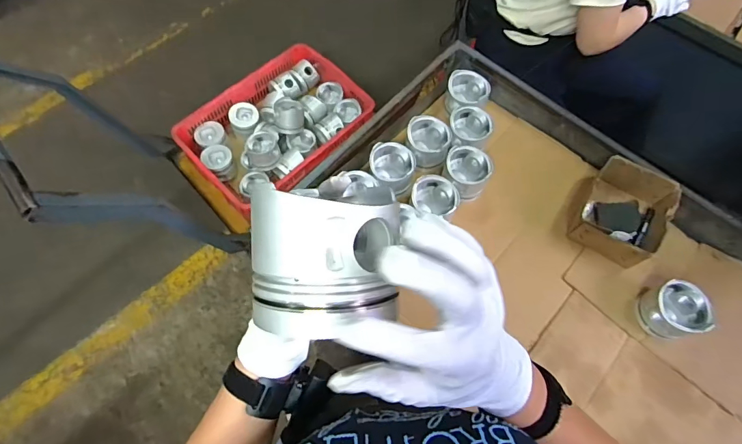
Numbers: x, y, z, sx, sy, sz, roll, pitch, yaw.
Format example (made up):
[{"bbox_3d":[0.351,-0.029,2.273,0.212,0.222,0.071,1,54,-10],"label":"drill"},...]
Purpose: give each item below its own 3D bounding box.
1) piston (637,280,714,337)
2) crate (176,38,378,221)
[{"bbox_3d":[0.605,0.178,0.830,0.096,0.077,0.100,0,67,-1],"label":"piston"},{"bbox_3d":[-0.330,-0.346,1.492,0.628,0.138,0.446,-41,73,-16],"label":"crate"}]

